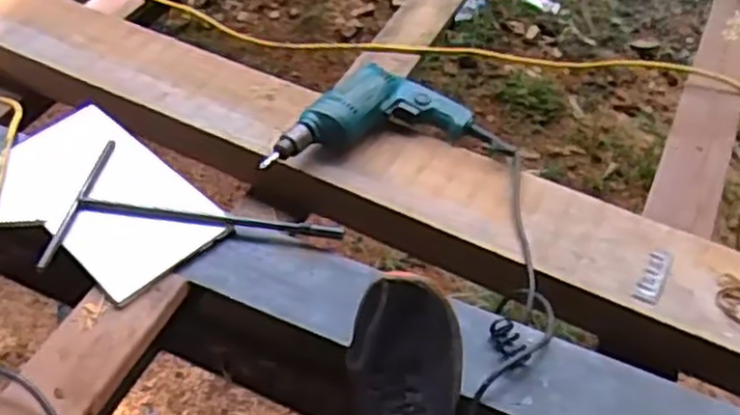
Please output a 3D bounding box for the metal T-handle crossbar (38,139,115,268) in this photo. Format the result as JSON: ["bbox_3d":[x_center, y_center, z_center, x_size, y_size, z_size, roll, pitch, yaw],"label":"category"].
[{"bbox_3d":[-0.333,-0.008,0.870,0.014,0.008,0.200,6,46,7],"label":"metal T-handle crossbar"}]

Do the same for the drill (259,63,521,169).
[{"bbox_3d":[0.008,-0.126,1.016,0.315,0.061,0.139,-9,48,-9],"label":"drill"}]

